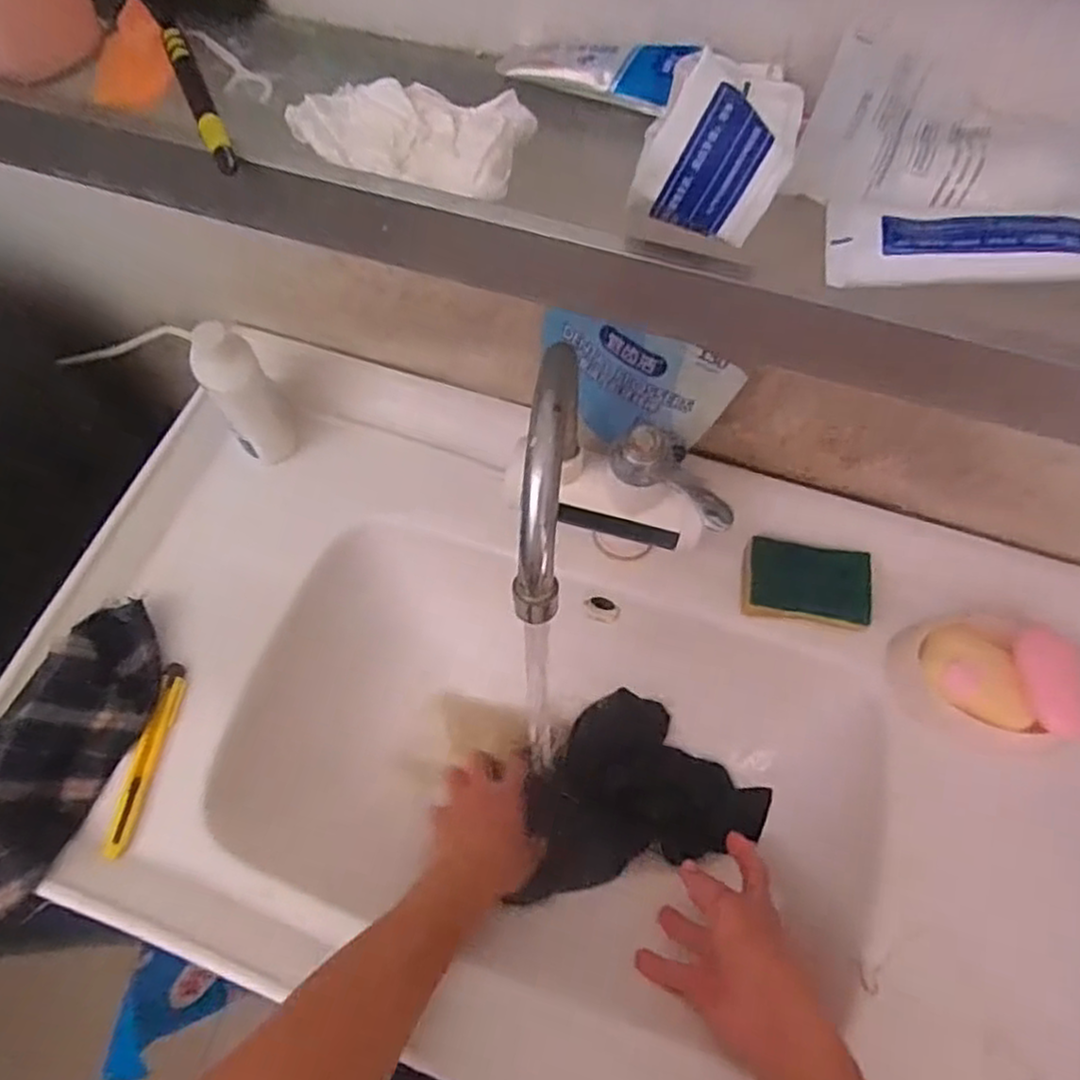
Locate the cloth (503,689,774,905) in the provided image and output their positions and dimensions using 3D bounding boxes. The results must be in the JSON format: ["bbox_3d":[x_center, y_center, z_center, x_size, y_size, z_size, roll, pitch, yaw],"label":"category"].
[{"bbox_3d":[0.082,0.209,0.628,0.201,0.031,0.142,-13,65,-5],"label":"cloth"}]

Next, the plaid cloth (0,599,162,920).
[{"bbox_3d":[-0.351,0.146,0.530,0.101,0.050,0.212,19,66,10],"label":"plaid cloth"}]

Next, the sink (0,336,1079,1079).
[{"bbox_3d":[0.016,0.150,0.601,0.822,0.160,0.484,18,66,10],"label":"sink"}]

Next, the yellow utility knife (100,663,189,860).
[{"bbox_3d":[-0.290,0.160,0.537,0.019,0.005,0.139,18,60,-20],"label":"yellow utility knife"}]

